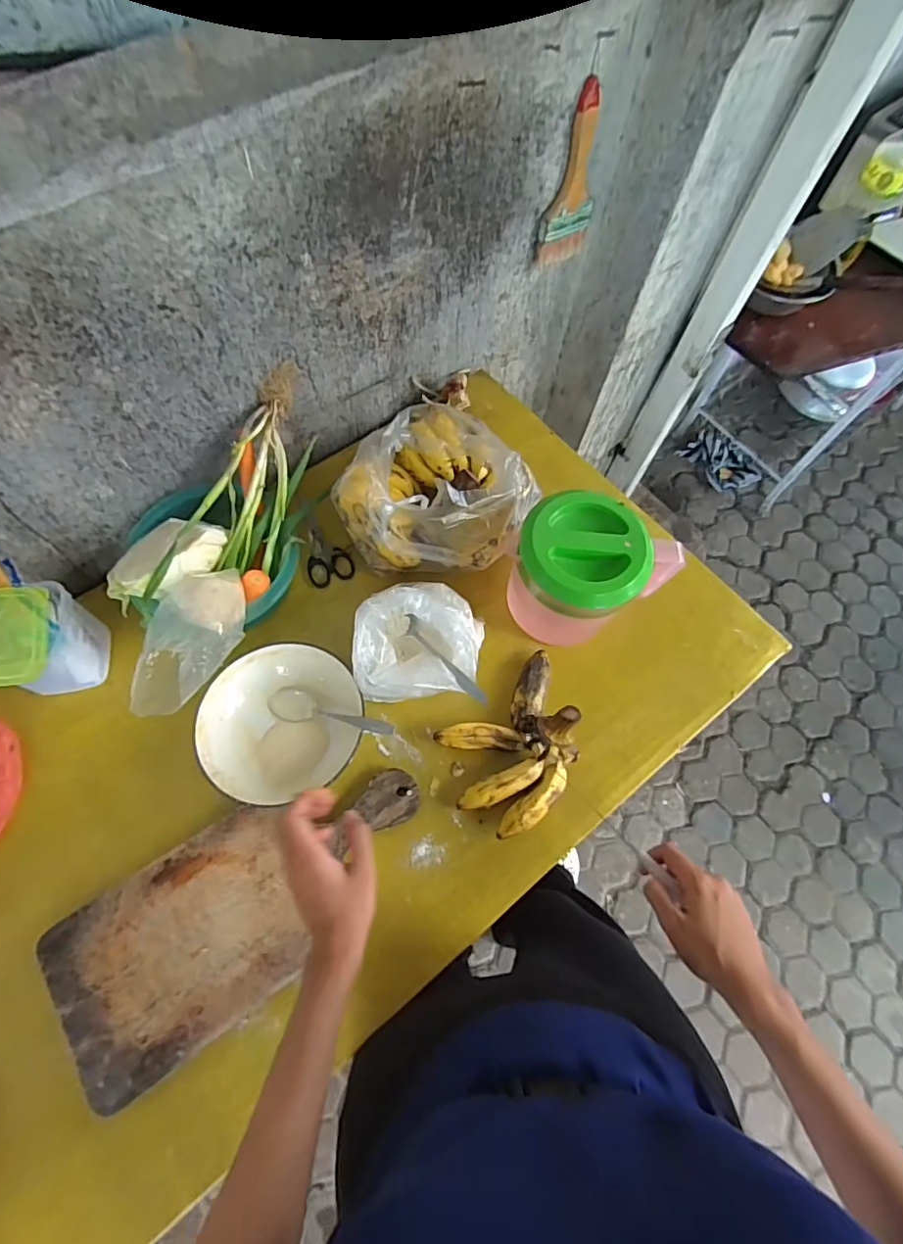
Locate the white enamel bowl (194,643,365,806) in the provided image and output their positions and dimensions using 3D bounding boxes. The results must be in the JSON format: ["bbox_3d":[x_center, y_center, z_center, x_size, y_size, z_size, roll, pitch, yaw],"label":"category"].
[{"bbox_3d":[-0.181,0.109,0.595,0.164,0.053,0.155,1,67,-2],"label":"white enamel bowl"}]

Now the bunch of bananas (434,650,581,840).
[{"bbox_3d":[0.079,0.132,0.596,0.174,0.056,0.133,-36,74,-16],"label":"bunch of bananas"}]

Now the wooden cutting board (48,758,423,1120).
[{"bbox_3d":[-0.196,0.272,0.541,0.364,0.019,0.165,-32,72,-15],"label":"wooden cutting board"}]

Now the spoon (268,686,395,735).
[{"bbox_3d":[-0.135,0.099,0.598,0.158,0.018,0.034,8,65,24],"label":"spoon"}]

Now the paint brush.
[{"bbox_3d":[0.158,-0.562,0.702,0.080,0.201,0.017,-24,70,-11],"label":"paint brush"}]

